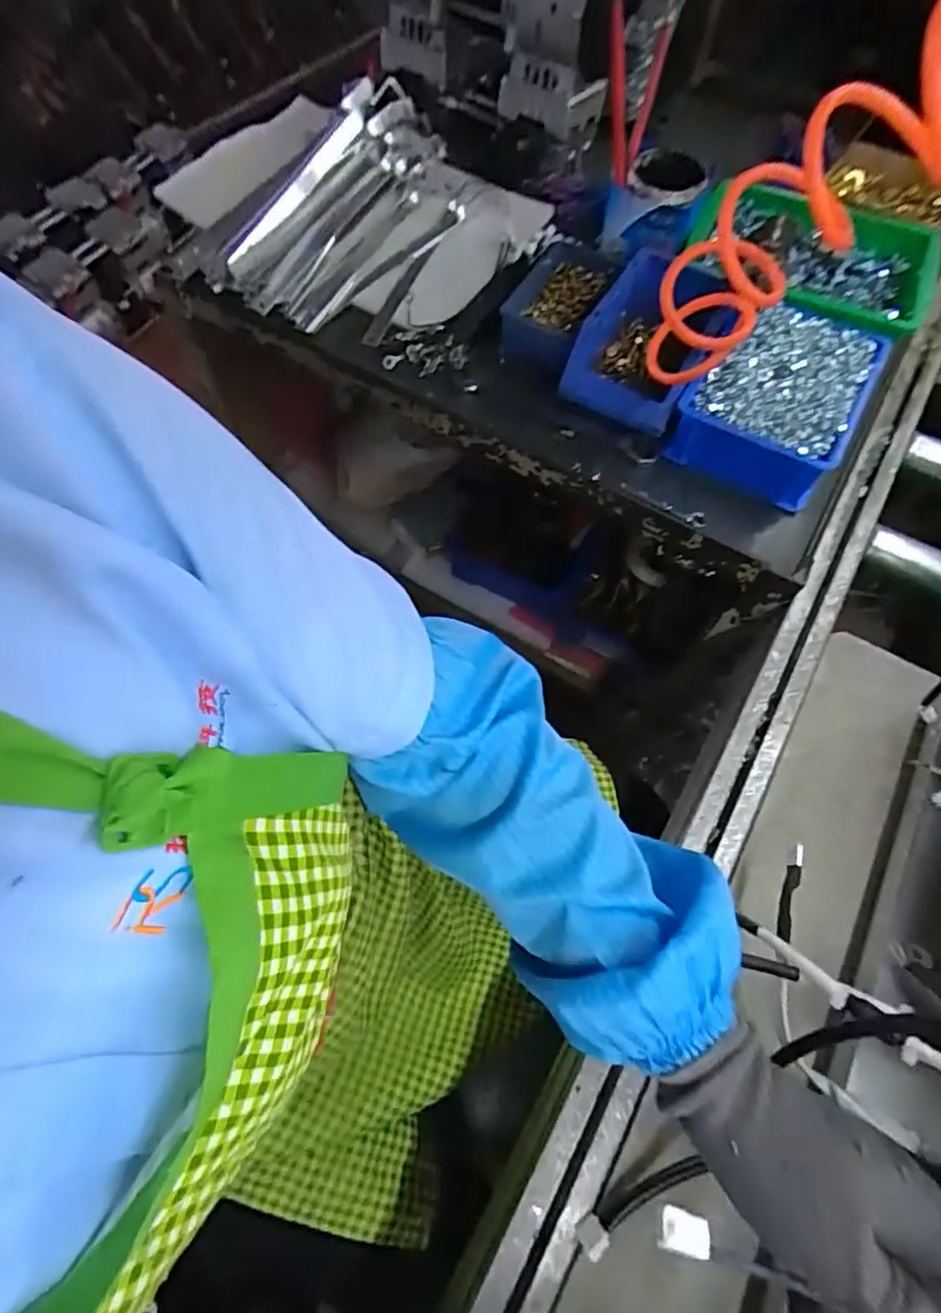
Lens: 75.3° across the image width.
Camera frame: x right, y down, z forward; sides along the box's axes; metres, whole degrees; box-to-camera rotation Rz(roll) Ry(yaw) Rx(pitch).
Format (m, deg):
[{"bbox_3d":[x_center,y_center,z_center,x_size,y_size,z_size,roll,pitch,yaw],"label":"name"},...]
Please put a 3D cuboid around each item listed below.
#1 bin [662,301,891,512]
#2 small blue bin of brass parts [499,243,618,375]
[{"bbox_3d":[0.300,-0.250,0.606,0.146,0.089,0.184,28,68,12],"label":"bin"},{"bbox_3d":[0.099,-0.389,0.677,0.097,0.059,0.189,21,66,9],"label":"small blue bin of brass parts"}]

